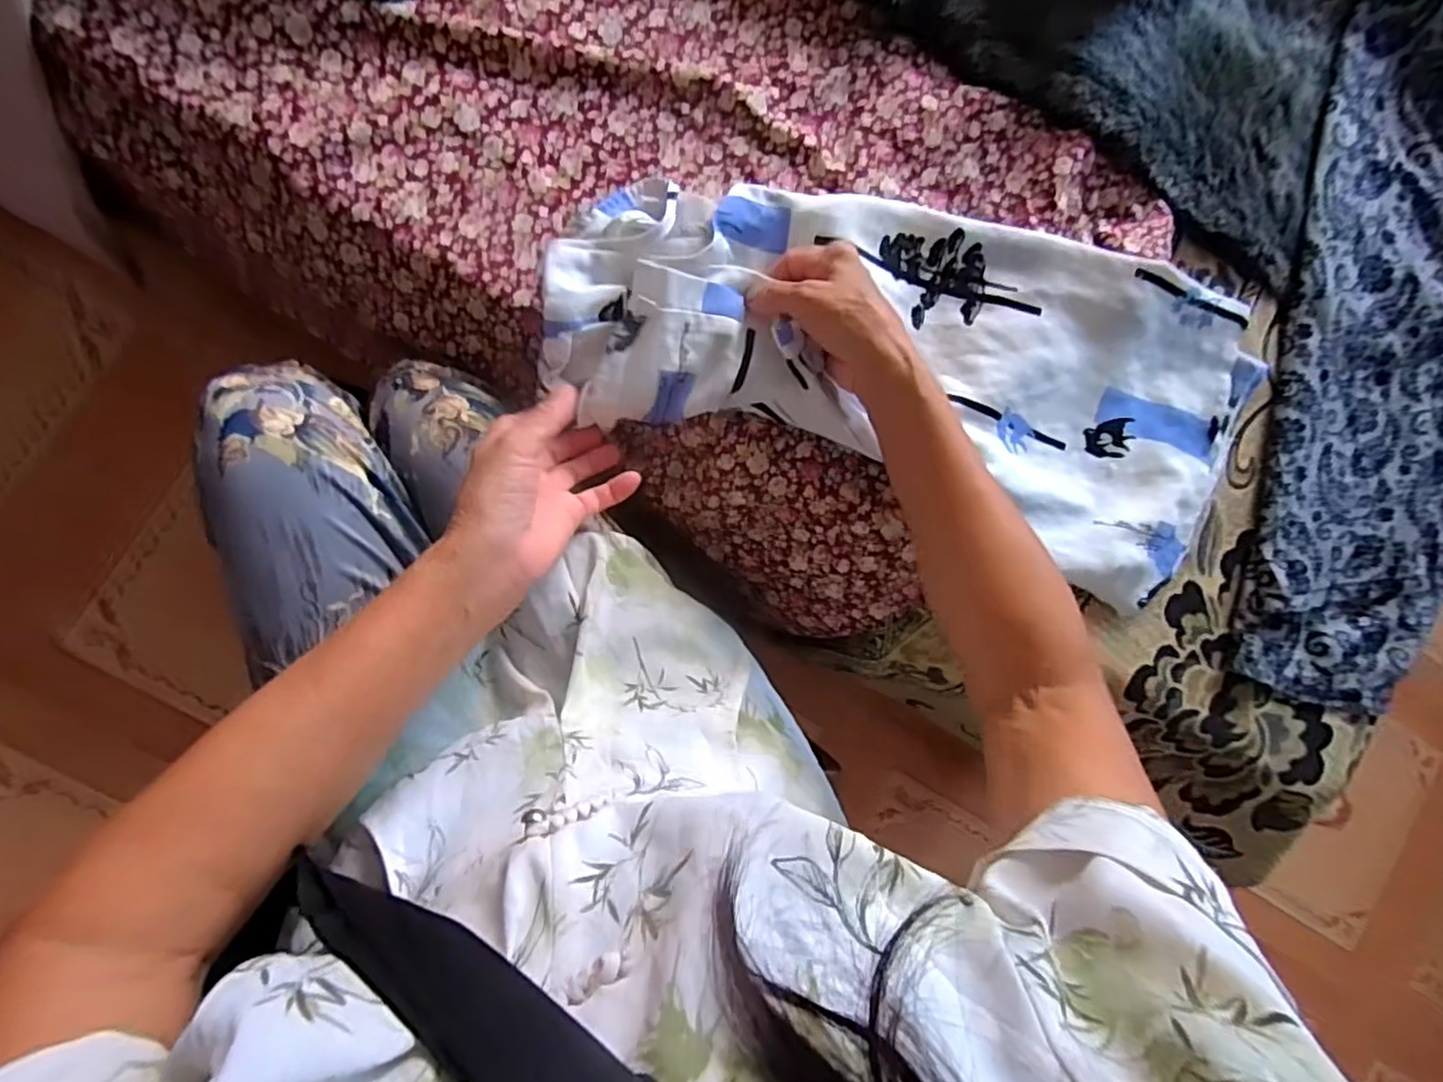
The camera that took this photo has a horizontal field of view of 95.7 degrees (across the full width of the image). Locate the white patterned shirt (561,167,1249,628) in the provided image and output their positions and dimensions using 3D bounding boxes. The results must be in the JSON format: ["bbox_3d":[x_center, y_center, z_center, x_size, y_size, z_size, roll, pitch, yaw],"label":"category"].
[{"bbox_3d":[0.152,-0.133,0.472,0.522,0.051,0.229,18,88,-11],"label":"white patterned shirt"}]

